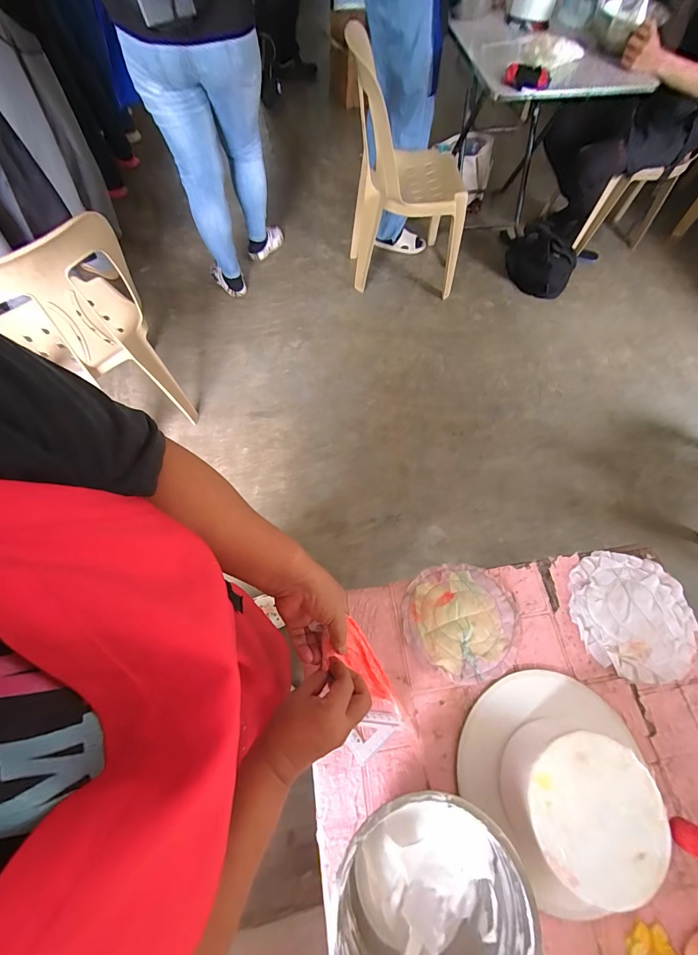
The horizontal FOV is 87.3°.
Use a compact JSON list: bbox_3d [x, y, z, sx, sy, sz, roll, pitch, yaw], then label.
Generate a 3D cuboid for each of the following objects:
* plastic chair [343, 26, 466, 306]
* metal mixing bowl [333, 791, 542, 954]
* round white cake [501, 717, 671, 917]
[{"bbox_3d":[0.248,-1.198,1.454,0.495,0.777,0.452,1,65,-2],"label":"plastic chair"},{"bbox_3d":[0.081,0.433,0.381,0.180,0.099,0.188,1,65,-2],"label":"metal mixing bowl"},{"bbox_3d":[0.266,0.377,0.427,0.147,0.087,0.144,1,65,-2],"label":"round white cake"}]

